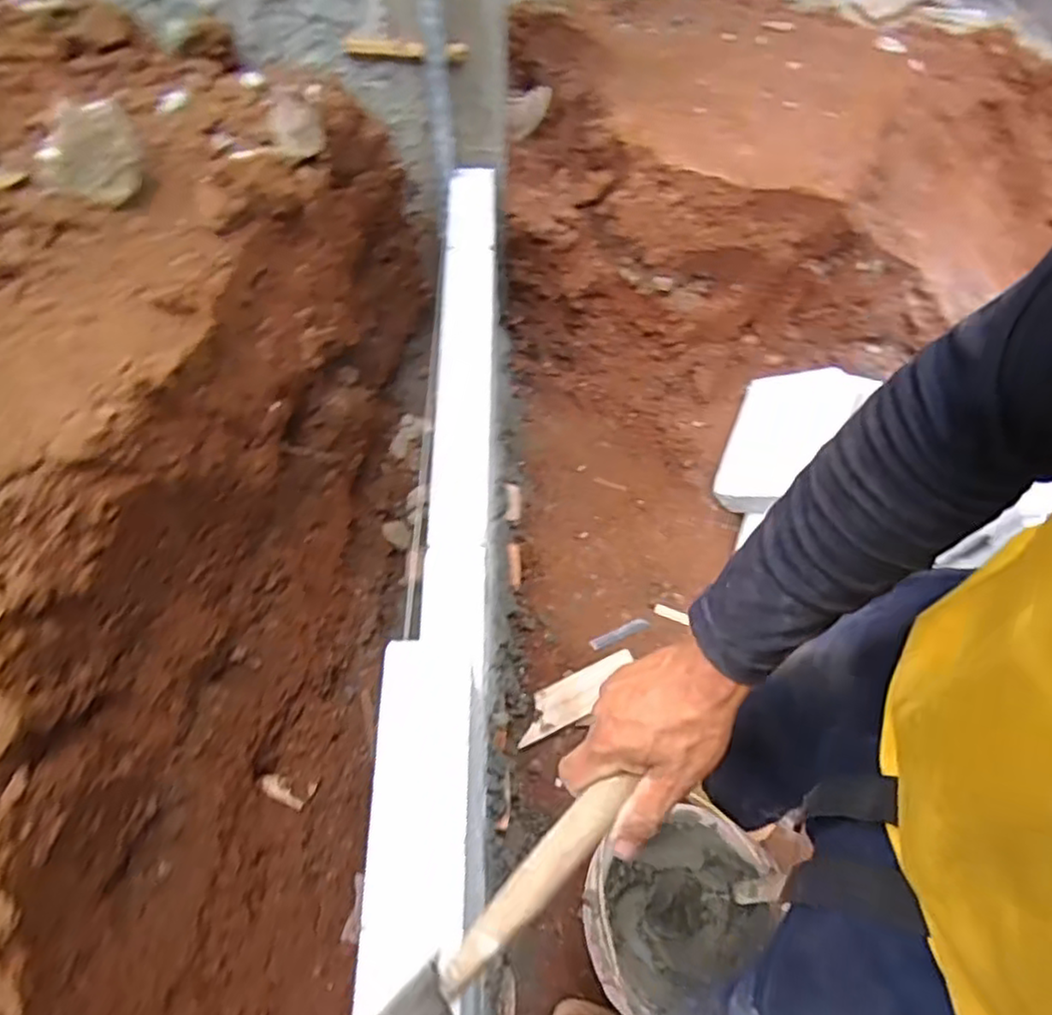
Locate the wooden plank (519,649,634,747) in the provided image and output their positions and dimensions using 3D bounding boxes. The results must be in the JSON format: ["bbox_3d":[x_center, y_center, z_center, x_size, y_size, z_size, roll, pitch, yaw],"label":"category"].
[{"bbox_3d":[0.096,0.357,1.296,0.255,0.019,0.078,-23,61,-15],"label":"wooden plank"}]

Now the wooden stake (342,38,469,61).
[{"bbox_3d":[-0.202,-0.770,1.148,0.207,0.028,0.009,1,58,-1],"label":"wooden stake"}]

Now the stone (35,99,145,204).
[{"bbox_3d":[-0.568,-0.463,0.881,0.112,0.077,0.123,-17,60,-12],"label":"stone"}]

